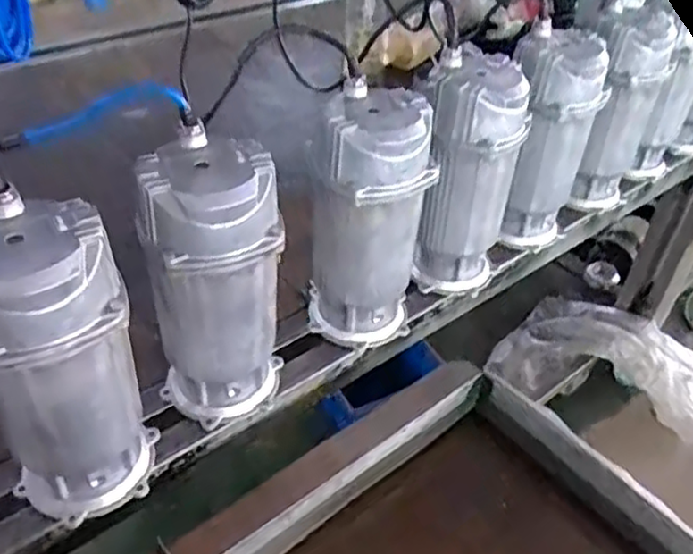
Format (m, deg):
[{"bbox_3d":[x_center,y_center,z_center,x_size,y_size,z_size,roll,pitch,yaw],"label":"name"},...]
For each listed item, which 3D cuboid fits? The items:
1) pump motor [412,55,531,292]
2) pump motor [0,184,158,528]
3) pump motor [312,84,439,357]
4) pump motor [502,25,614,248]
[{"bbox_3d":[0.148,-0.120,0.882,0.122,0.290,0.127,20,43,17],"label":"pump motor"},{"bbox_3d":[-0.254,0.084,0.609,0.126,0.291,0.111,-17,45,-24],"label":"pump motor"},{"bbox_3d":[0.023,-0.057,0.800,0.126,0.290,0.115,0,41,-5],"label":"pump motor"},{"bbox_3d":[0.275,-0.181,0.966,0.121,0.291,0.113,13,41,10],"label":"pump motor"}]

